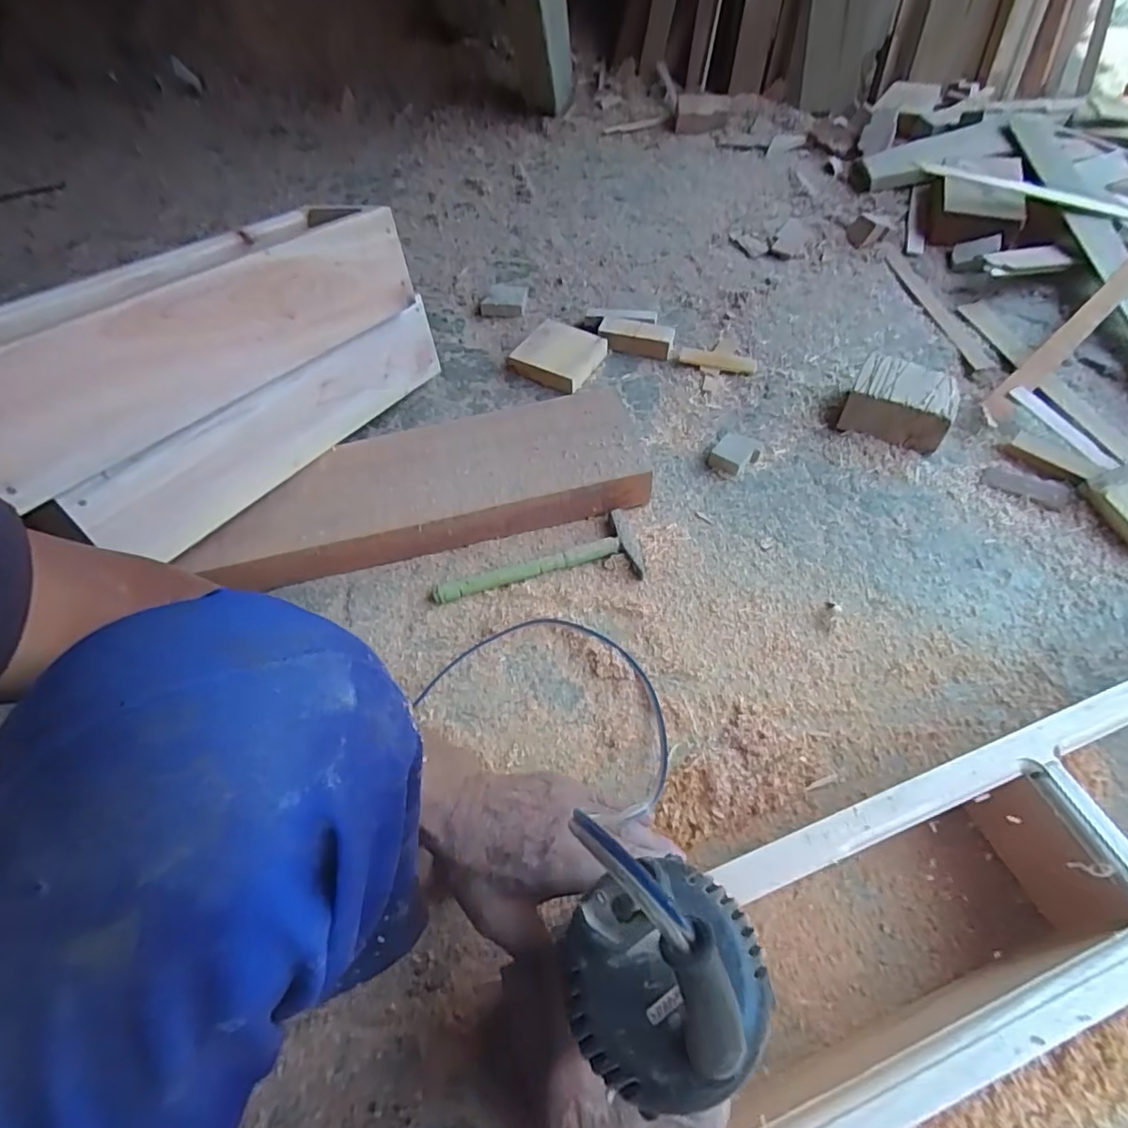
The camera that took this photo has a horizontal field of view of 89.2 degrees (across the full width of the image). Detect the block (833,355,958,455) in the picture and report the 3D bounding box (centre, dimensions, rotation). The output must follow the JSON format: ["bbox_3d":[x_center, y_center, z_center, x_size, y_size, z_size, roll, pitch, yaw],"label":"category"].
[{"bbox_3d":[0.433,-0.208,0.740,0.123,0.061,0.104,23,61,18],"label":"block"}]

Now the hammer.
[{"bbox_3d":[-0.033,-0.001,0.653,0.235,0.018,0.081,-12,57,-4],"label":"hammer"}]

